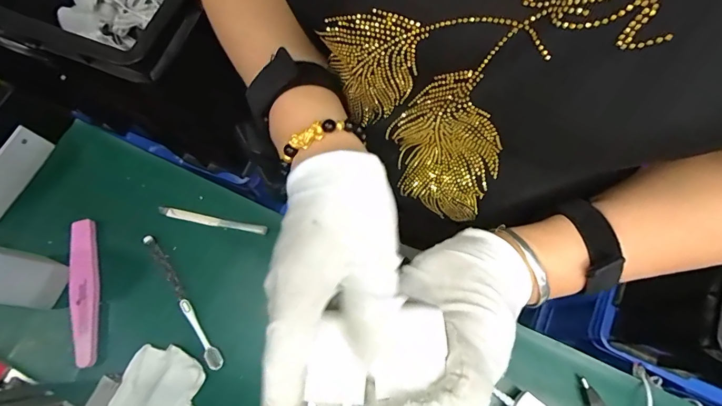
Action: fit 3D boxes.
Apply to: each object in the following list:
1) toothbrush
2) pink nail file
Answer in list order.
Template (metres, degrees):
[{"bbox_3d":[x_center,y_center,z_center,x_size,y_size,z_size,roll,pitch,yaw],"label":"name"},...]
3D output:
[{"bbox_3d":[-0.216,0.114,0.475,0.016,0.010,0.188,-34,74,-8],"label":"toothbrush"},{"bbox_3d":[-0.334,0.105,0.475,0.032,0.012,0.171,-14,72,-2],"label":"pink nail file"}]

